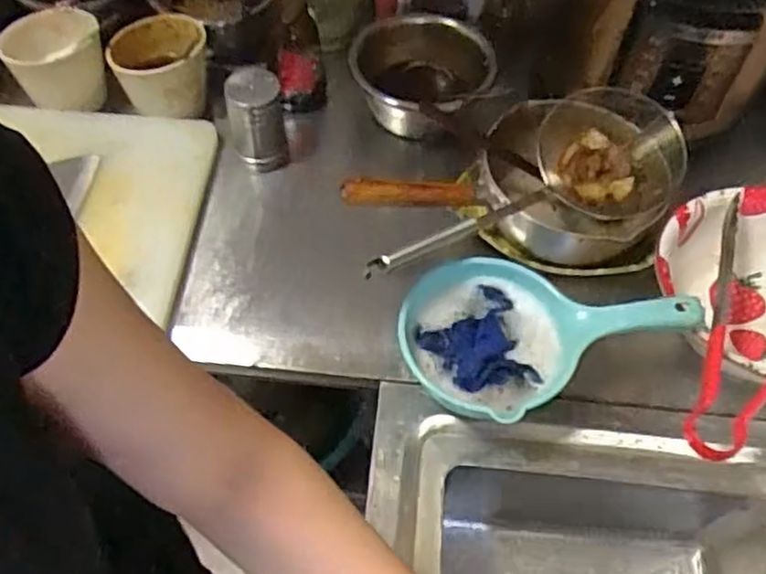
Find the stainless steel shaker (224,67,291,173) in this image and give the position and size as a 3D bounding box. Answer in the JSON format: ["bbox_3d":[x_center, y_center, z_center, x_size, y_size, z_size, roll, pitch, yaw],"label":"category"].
[{"bbox_3d":[-0.145,-0.189,0.832,0.060,0.122,0.050,-12,57,-10],"label":"stainless steel shaker"}]

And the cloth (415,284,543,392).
[{"bbox_3d":[0.083,0.051,0.672,0.095,0.014,0.102,-10,57,-9],"label":"cloth"}]

